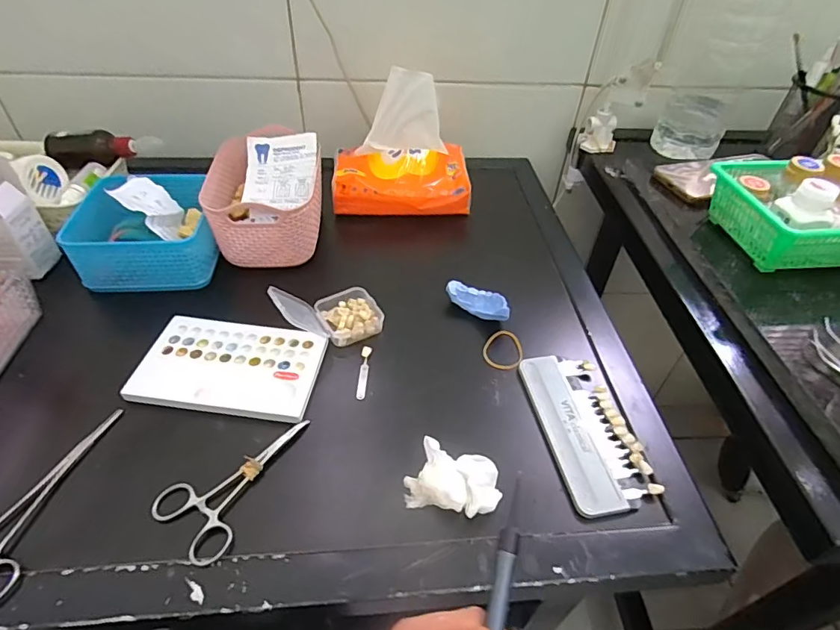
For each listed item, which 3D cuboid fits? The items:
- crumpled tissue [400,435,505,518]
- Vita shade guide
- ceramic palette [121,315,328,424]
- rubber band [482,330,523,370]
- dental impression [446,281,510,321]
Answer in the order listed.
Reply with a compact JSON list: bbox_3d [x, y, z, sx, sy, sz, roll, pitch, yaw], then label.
[{"bbox_3d":[0.025,0.122,0.358,0.067,0.029,0.043,10,45,8],"label":"crumpled tissue"},{"bbox_3d":[0.139,0.093,0.409,0.069,0.009,0.144,-6,45,-9],"label":"Vita shade guide"},{"bbox_3d":[-0.169,0.046,0.435,0.154,0.013,0.096,6,45,4],"label":"ceramic palette"},{"bbox_3d":[0.080,0.032,0.469,0.037,0.008,0.049,-2,45,10],"label":"rubber band"},{"bbox_3d":[0.061,-0.015,0.491,0.070,0.027,0.023,27,50,23],"label":"dental impression"}]

